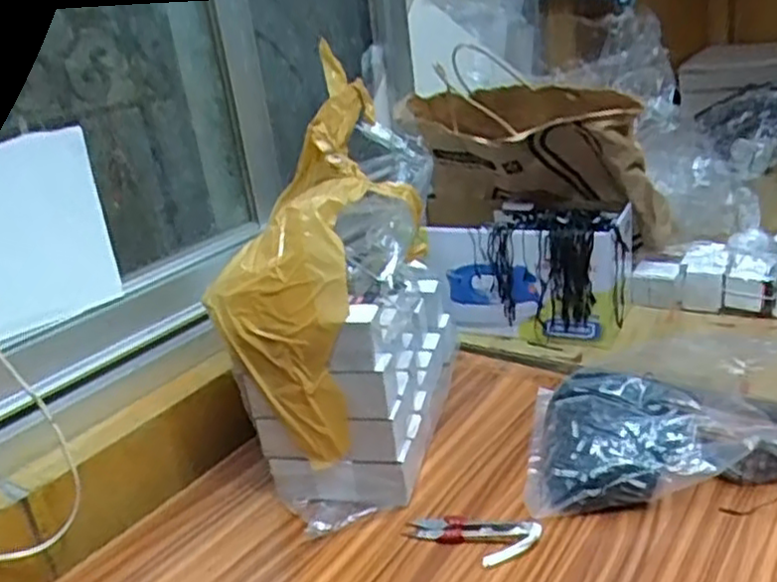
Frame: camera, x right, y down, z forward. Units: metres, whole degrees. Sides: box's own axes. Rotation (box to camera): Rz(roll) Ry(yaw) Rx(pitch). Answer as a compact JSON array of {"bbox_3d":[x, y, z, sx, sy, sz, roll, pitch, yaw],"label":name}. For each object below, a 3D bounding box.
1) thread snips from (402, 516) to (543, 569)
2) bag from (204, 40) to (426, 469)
[{"bbox_3d":[0.064,0.195,0.576,0.105,0.008,0.042,0,24,19],"label":"thread snips"},{"bbox_3d":[-0.049,-0.042,0.662,0.118,0.306,0.246,4,25,26],"label":"bag"}]

